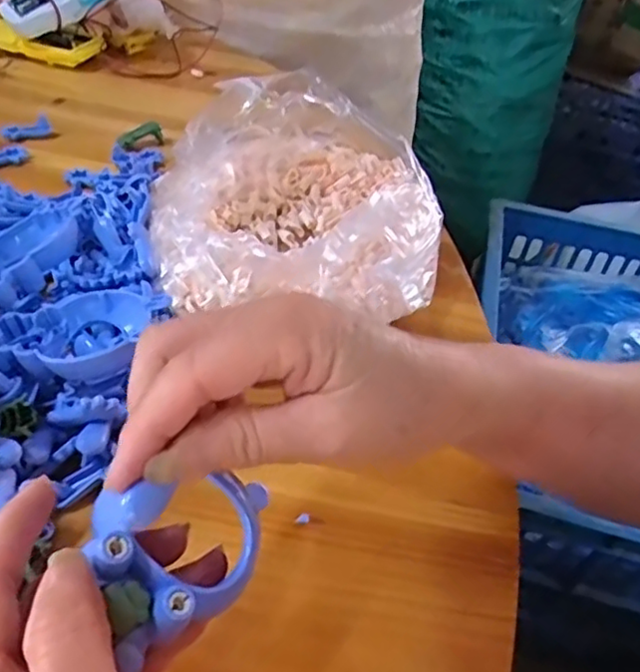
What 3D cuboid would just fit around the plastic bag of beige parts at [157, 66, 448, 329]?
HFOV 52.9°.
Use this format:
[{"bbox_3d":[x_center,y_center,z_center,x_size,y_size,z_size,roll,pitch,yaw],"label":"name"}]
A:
[{"bbox_3d":[-0.013,-0.090,0.423,0.184,0.073,0.207,-2,46,-10],"label":"plastic bag of beige parts"}]

